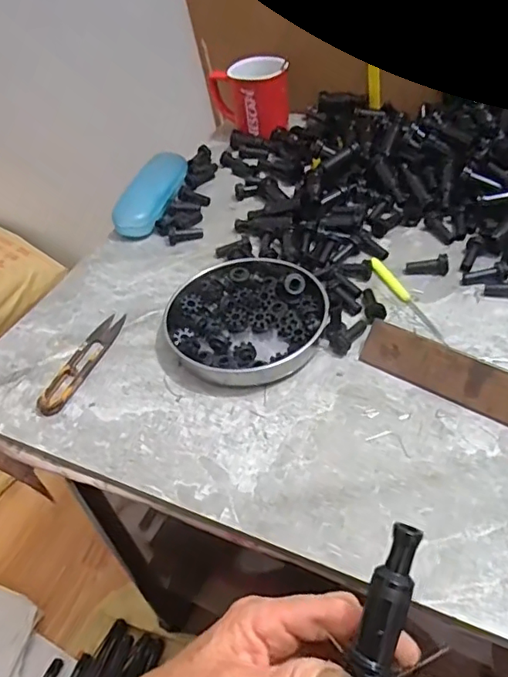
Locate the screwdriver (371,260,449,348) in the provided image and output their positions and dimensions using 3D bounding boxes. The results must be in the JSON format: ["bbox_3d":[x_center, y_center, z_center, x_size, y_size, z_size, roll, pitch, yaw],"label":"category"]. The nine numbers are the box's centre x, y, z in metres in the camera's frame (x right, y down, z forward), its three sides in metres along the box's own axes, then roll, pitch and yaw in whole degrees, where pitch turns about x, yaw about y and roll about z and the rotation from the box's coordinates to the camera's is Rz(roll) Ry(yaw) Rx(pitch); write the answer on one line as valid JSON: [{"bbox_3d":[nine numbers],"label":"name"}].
[{"bbox_3d":[0.136,-0.036,0.483,0.011,0.012,0.111,-19,46,-11],"label":"screwdriver"}]

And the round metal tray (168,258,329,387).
[{"bbox_3d":[-0.007,-0.020,0.476,0.133,0.026,0.135,-4,45,4],"label":"round metal tray"}]

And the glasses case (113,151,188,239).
[{"bbox_3d":[-0.115,-0.175,0.640,0.050,0.031,0.145,10,48,17],"label":"glasses case"}]

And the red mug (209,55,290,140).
[{"bbox_3d":[-0.005,-0.329,0.729,0.070,0.090,0.101,-26,48,-18],"label":"red mug"}]

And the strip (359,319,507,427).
[{"bbox_3d":[0.163,0.035,0.397,0.176,0.037,0.004,26,13,28],"label":"strip"}]

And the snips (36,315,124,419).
[{"bbox_3d":[-0.149,0.018,0.472,0.026,0.009,0.118,12,48,18],"label":"snips"}]

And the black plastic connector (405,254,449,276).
[{"bbox_3d":[0.163,-0.068,0.511,0.039,0.015,0.013,-4,43,24],"label":"black plastic connector"}]

